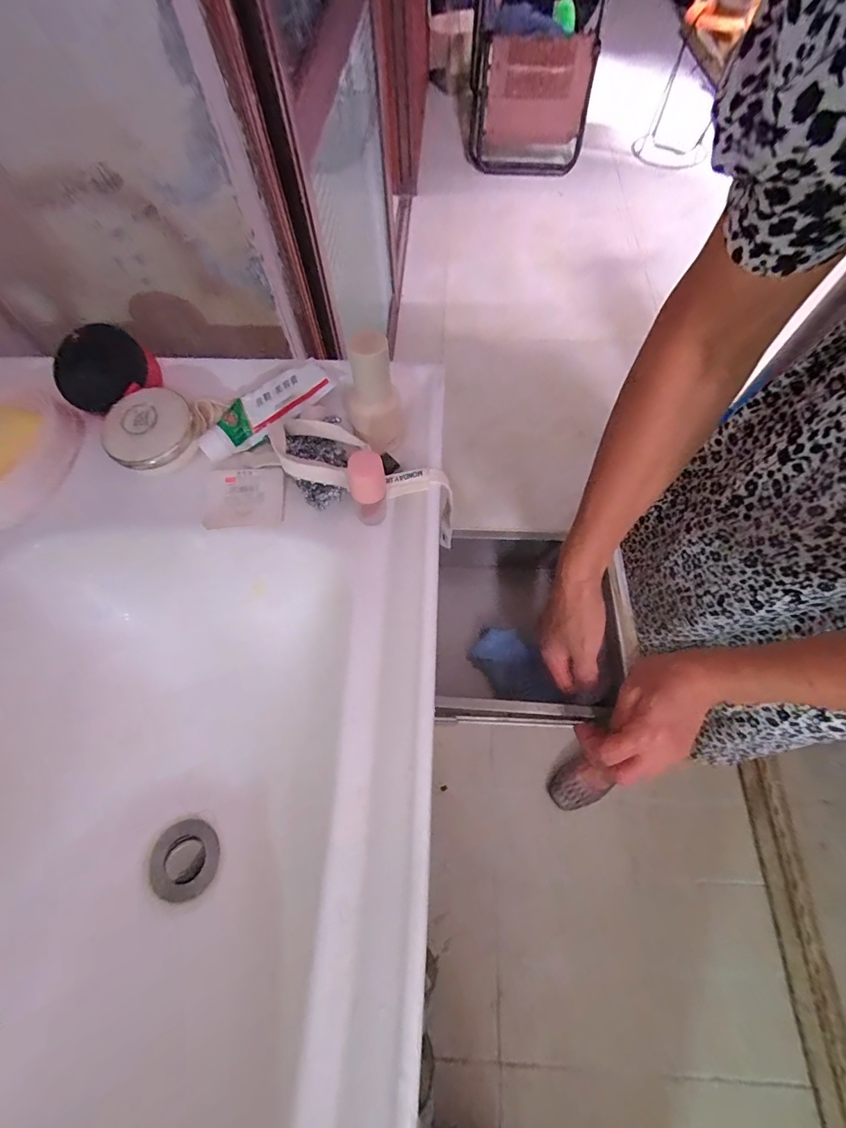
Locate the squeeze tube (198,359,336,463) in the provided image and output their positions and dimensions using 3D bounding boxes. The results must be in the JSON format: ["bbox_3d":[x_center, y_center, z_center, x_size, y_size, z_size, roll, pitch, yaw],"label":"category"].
[{"bbox_3d":[-0.135,-0.132,0.363,0.119,0.025,0.030,-35,67,-14],"label":"squeeze tube"}]

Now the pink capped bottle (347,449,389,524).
[{"bbox_3d":[-0.039,-0.053,0.303,0.026,0.055,0.022,-12,63,-3],"label":"pink capped bottle"}]

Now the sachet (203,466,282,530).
[{"bbox_3d":[-0.143,-0.054,0.339,0.061,0.004,0.048,-4,78,-2],"label":"sachet"}]

